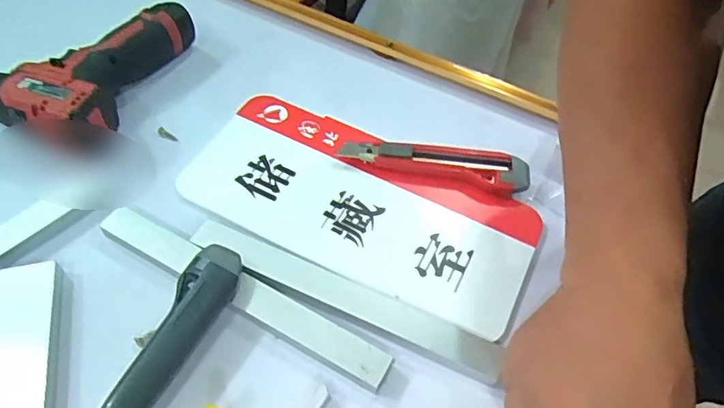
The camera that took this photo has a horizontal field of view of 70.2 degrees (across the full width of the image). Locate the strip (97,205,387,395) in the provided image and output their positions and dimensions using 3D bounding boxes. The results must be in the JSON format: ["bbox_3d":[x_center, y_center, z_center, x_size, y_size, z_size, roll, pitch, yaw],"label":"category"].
[{"bbox_3d":[-0.092,0.064,0.384,0.246,0.015,0.025,26,60,15],"label":"strip"}]

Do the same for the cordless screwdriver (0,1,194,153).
[{"bbox_3d":[-0.274,-0.137,0.480,0.168,0.059,0.185,15,57,8],"label":"cordless screwdriver"}]

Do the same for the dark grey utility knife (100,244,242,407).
[{"bbox_3d":[-0.140,0.106,0.342,0.038,0.031,0.182,25,59,14],"label":"dark grey utility knife"}]

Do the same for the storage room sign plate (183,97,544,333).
[{"bbox_3d":[-0.004,-0.003,0.436,0.294,0.010,0.135,24,59,14],"label":"storage room sign plate"}]

